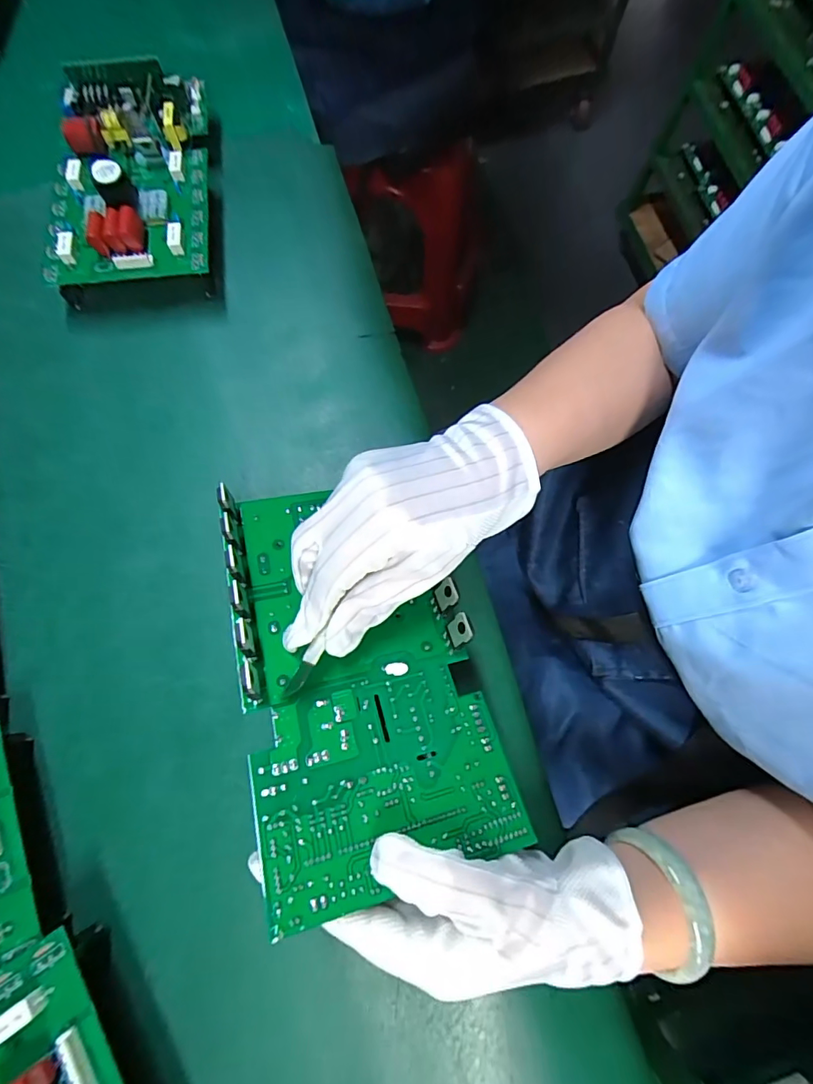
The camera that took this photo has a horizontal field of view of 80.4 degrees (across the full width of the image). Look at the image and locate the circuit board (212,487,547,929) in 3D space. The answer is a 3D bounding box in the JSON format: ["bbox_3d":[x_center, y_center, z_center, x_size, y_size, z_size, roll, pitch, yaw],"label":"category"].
[{"bbox_3d":[-0.028,0.054,0.264,0.123,0.026,0.225,-10,59,-17],"label":"circuit board"}]

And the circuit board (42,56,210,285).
[{"bbox_3d":[-0.225,-0.296,0.395,0.125,0.054,0.203,-7,73,-3],"label":"circuit board"}]

